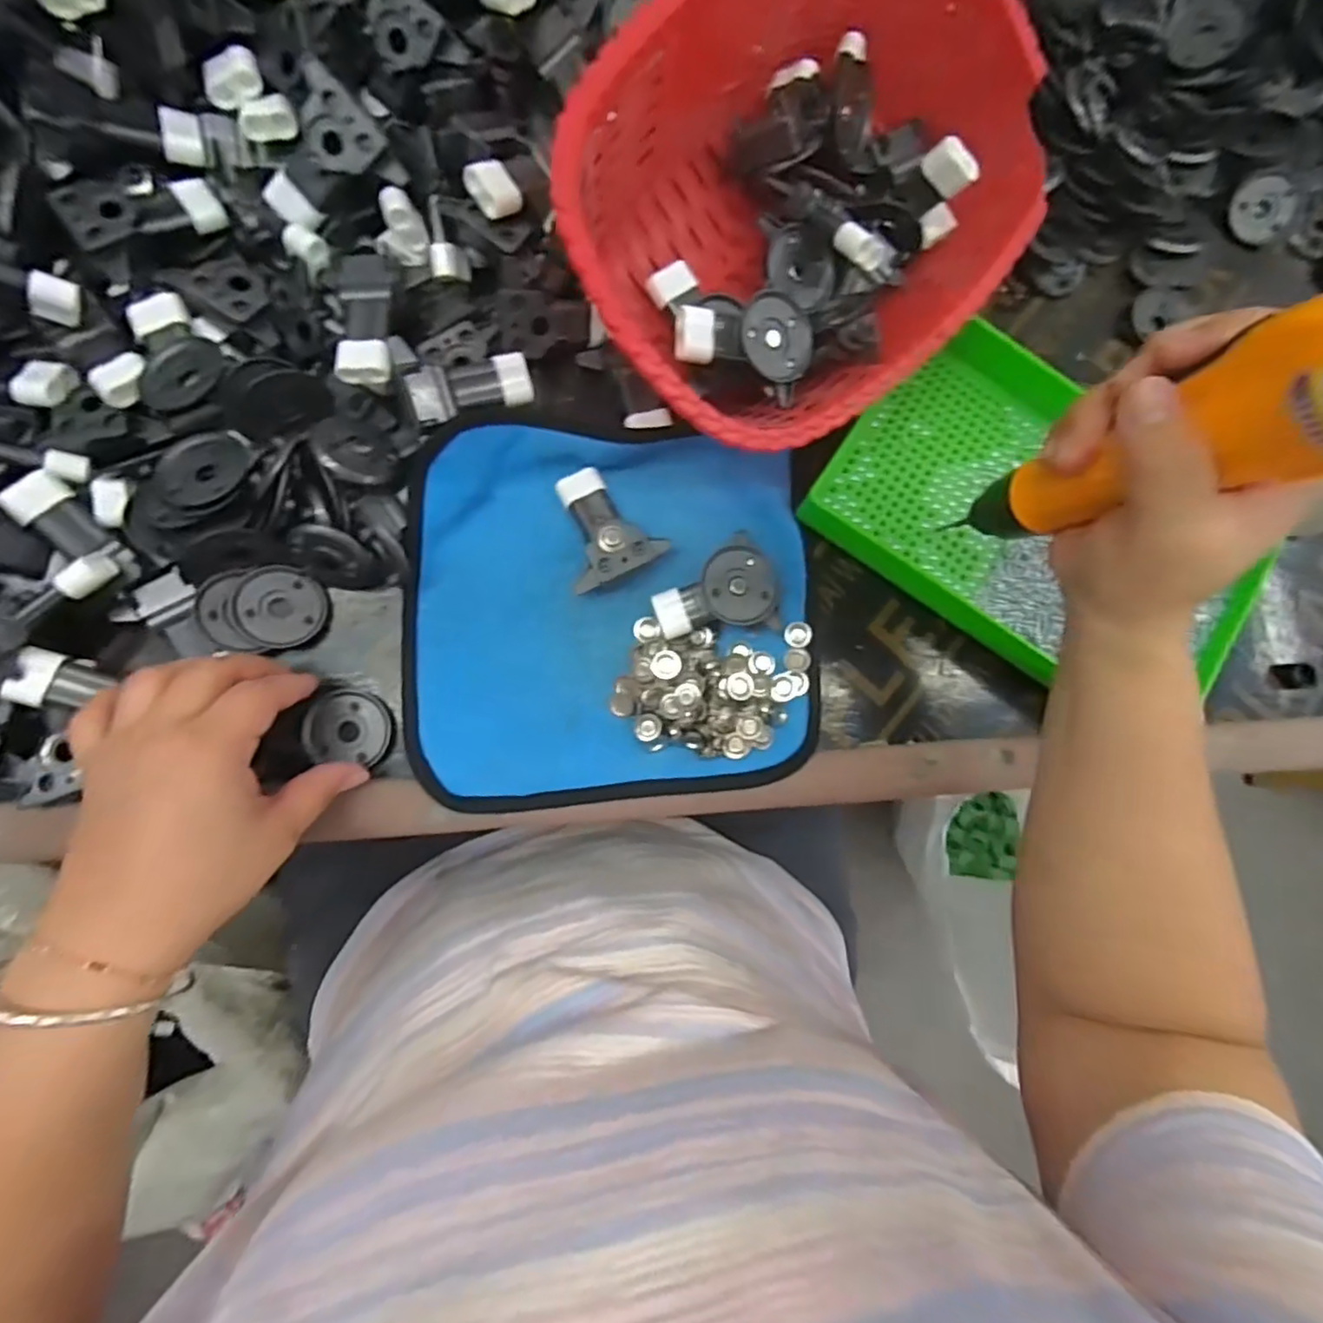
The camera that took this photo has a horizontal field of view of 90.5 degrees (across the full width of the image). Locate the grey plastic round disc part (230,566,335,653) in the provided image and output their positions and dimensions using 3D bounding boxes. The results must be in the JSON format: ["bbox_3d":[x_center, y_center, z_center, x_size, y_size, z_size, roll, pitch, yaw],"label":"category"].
[{"bbox_3d":[-0.196,-0.028,0.341,0.043,0.008,0.043,3,84,-26],"label":"grey plastic round disc part"}]

